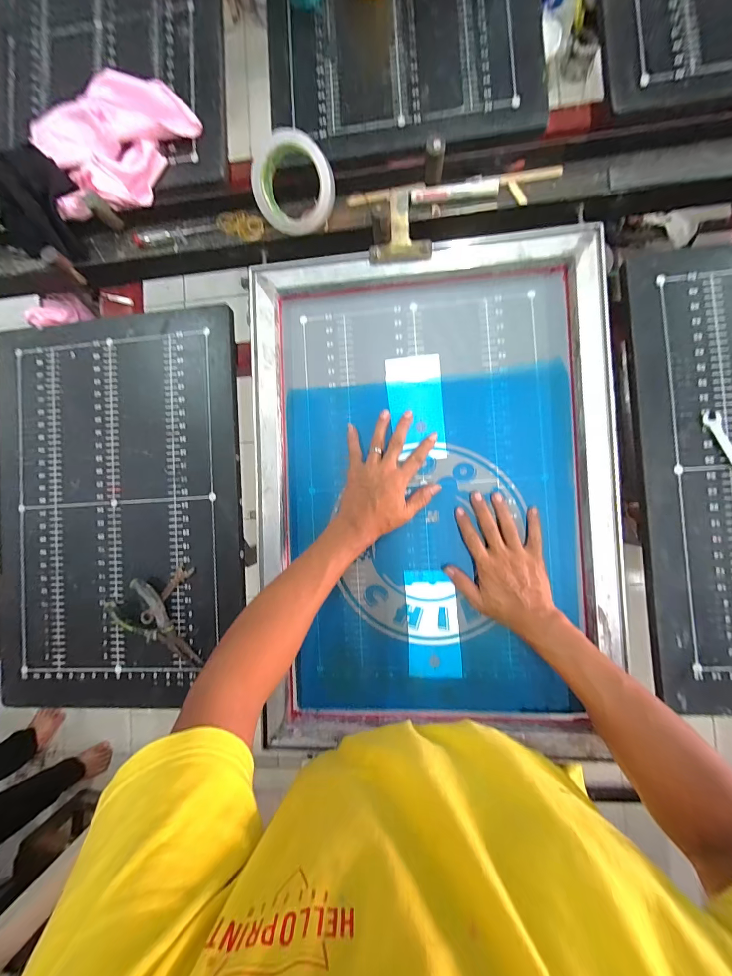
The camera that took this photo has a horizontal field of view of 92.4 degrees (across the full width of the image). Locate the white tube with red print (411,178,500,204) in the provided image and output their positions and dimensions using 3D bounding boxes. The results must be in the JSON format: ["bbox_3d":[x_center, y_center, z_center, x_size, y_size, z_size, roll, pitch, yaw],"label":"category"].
[{"bbox_3d":[0.123,-0.407,0.482,0.118,0.013,0.020,-4,87,6],"label":"white tube with red print"}]

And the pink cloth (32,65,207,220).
[{"bbox_3d":[-0.378,-0.523,0.525,0.236,0.057,0.180,-36,84,3],"label":"pink cloth"}]

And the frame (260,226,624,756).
[{"bbox_3d":[0.081,0.004,0.477,0.462,0.044,0.643,-2,87,6],"label":"frame"}]

